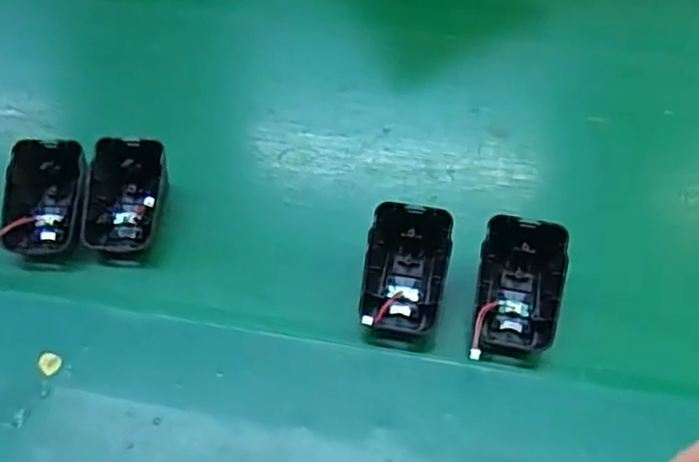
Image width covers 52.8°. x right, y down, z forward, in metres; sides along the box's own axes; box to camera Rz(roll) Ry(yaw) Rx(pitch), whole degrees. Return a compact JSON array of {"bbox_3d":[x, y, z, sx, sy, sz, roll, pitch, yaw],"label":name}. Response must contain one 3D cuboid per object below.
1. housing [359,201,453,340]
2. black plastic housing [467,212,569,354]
[{"bbox_3d":[0.031,0.022,0.389,0.044,0.014,0.071,9,89,3],"label":"housing"},{"bbox_3d":[0.092,0.030,0.384,0.044,0.021,0.071,10,89,8],"label":"black plastic housing"}]

